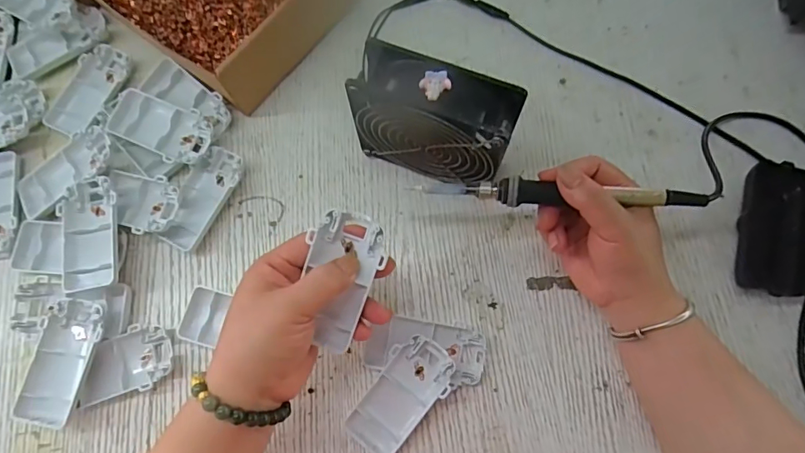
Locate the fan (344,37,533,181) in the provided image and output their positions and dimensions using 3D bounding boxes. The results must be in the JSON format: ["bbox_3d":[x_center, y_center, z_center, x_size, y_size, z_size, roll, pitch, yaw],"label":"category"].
[{"bbox_3d":[0.023,-0.078,0.375,0.116,0.120,0.045,23,78,7],"label":"fan"}]

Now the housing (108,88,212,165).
[{"bbox_3d":[-0.216,-0.087,0.438,0.093,0.019,0.048,19,77,7],"label":"housing"}]

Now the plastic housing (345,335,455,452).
[{"bbox_3d":[-0.002,0.129,0.371,0.049,0.015,0.093,41,89,11],"label":"plastic housing"}]

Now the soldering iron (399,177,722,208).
[{"bbox_3d":[0.115,-0.023,0.348,0.210,0.017,0.019,3,76,7],"label":"soldering iron"}]

